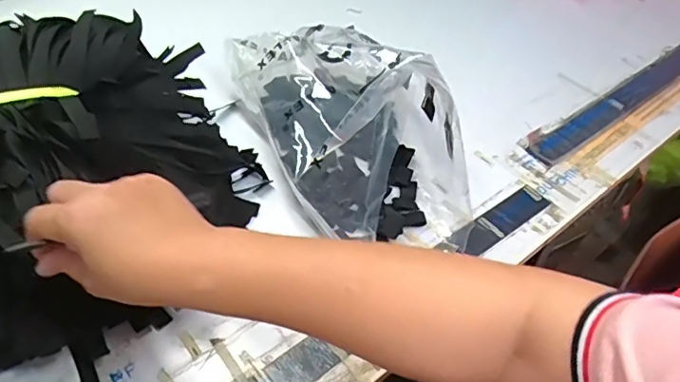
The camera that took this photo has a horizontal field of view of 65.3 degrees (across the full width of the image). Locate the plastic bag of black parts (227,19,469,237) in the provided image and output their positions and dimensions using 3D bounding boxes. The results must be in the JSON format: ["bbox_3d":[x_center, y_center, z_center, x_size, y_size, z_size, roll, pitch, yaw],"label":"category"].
[{"bbox_3d":[0.013,-0.102,0.616,0.196,0.162,0.326,-18,51,-19],"label":"plastic bag of black parts"}]

